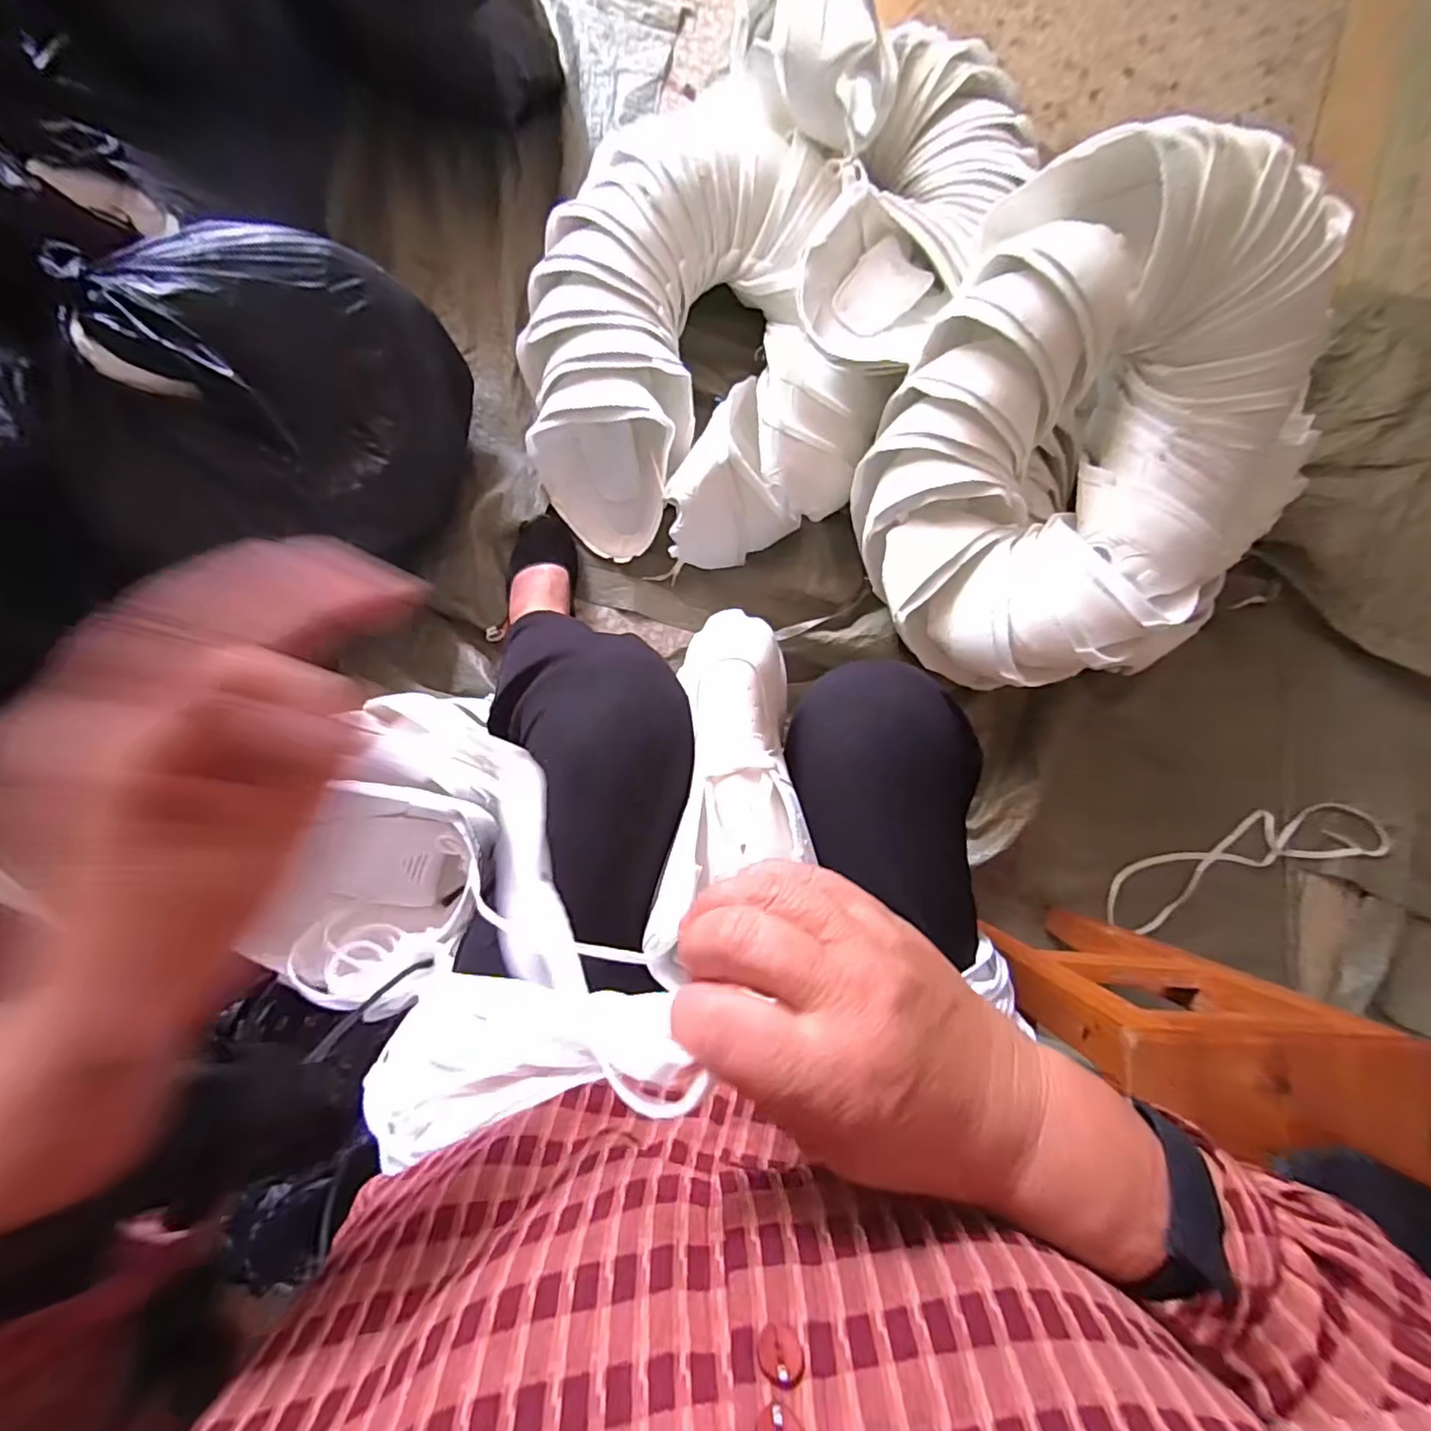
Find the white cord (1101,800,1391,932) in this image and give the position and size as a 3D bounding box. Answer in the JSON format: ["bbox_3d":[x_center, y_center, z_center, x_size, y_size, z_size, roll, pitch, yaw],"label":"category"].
[{"bbox_3d":[0.752,0.205,0.863,0.427,0.033,0.112,-13,86,-3],"label":"white cord"}]

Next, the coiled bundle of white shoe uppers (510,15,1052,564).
[{"bbox_3d":[0.046,-0.554,0.776,0.458,0.217,0.737,28,85,0],"label":"coiled bundle of white shoe uppers"}]

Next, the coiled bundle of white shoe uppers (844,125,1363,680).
[{"bbox_3d":[0.421,-0.261,0.650,0.457,0.250,0.452,24,85,0],"label":"coiled bundle of white shoe uppers"}]

